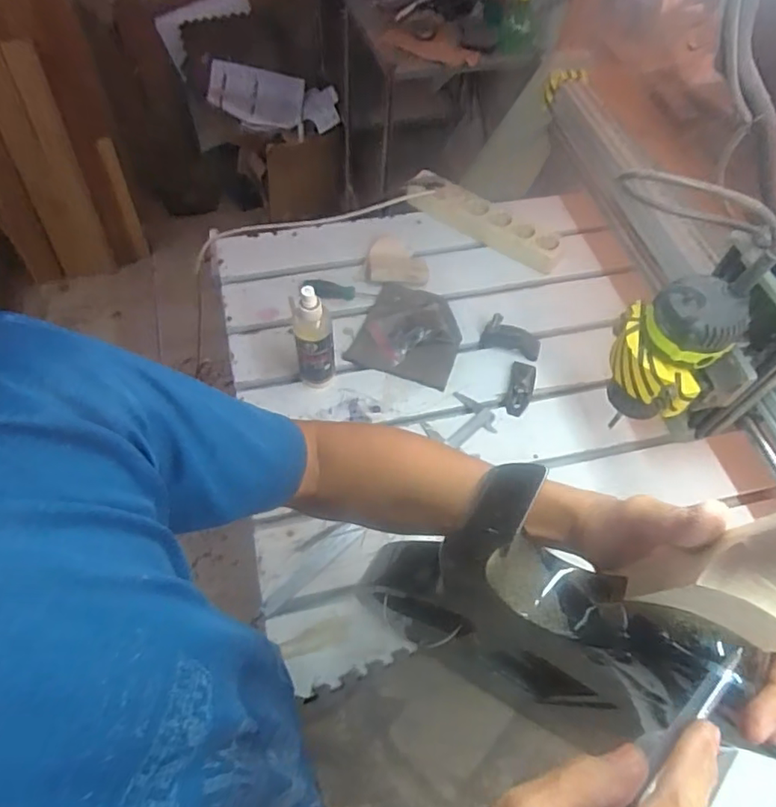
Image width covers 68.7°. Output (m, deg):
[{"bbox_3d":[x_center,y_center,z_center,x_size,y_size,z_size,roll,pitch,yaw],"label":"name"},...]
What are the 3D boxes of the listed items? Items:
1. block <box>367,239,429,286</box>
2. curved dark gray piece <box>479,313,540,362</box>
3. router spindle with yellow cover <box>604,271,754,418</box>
[{"bbox_3d":[0.018,-0.230,0.908,0.093,0.029,0.098,6,58,1],"label":"block"},{"bbox_3d":[0.186,-0.098,0.849,0.087,0.038,0.043,17,59,8],"label":"curved dark gray piece"},{"bbox_3d":[0.275,-0.048,0.575,0.100,0.168,0.077,35,63,18],"label":"router spindle with yellow cover"}]

